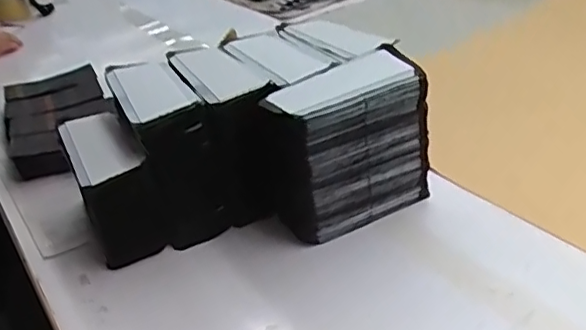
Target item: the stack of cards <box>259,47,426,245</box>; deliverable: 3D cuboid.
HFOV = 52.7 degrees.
[{"bbox_3d":[0.056,-0.018,0.654,0.178,0.165,0.083,-21,34,-21],"label":"stack of cards"}]

